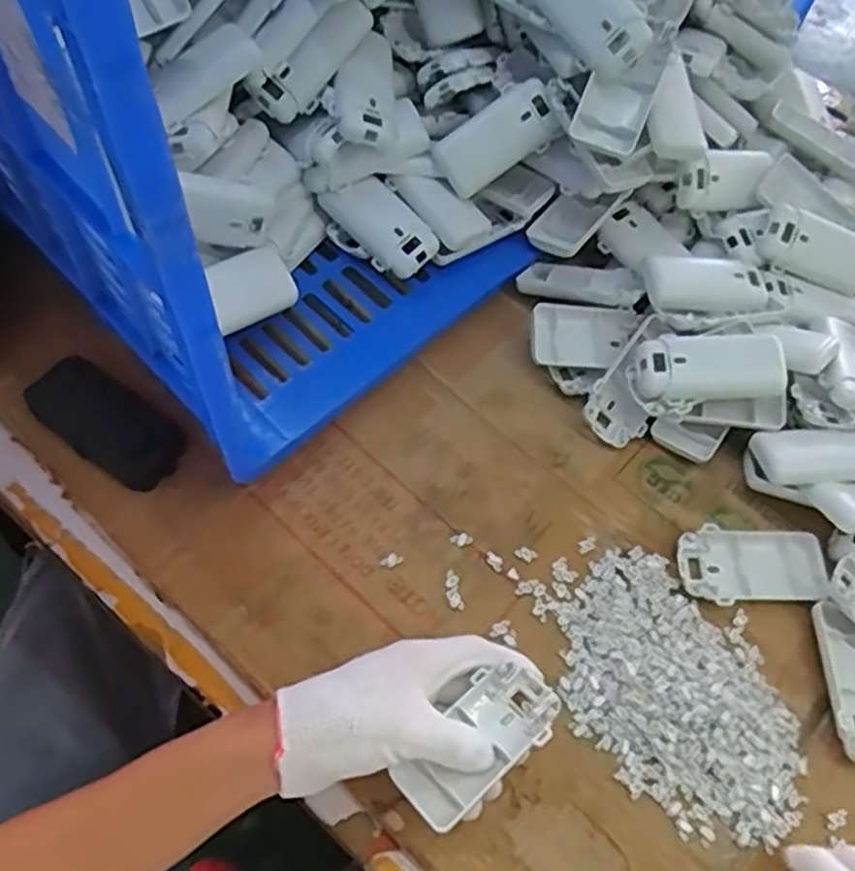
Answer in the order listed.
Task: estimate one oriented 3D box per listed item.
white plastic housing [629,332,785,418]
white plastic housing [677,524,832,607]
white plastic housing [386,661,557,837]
[{"bbox_3d":[0.191,-0.047,0.506,0.096,0.019,0.049,-3,62,-7],"label":"white plastic housing"},{"bbox_3d":[0.214,0.085,0.493,0.097,0.008,0.051,-2,61,-7],"label":"white plastic housing"},{"bbox_3d":[0.029,0.167,0.403,0.094,0.021,0.042,-39,71,-23],"label":"white plastic housing"}]

